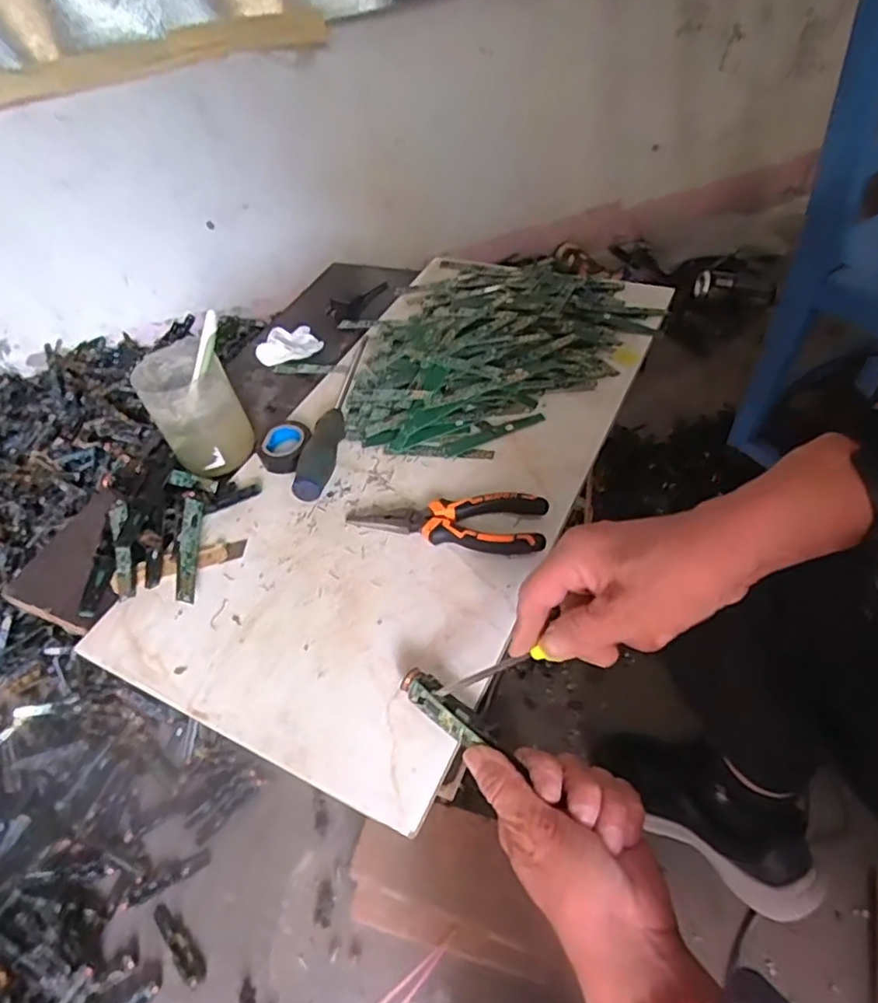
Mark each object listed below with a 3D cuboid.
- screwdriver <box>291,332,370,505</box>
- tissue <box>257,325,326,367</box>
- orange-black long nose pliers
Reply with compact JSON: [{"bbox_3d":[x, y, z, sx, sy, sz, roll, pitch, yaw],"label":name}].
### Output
[{"bbox_3d":[-0.097,-0.093,0.607,0.025,0.029,0.239,0,47,11],"label":"screwdriver"},{"bbox_3d":[-0.175,-0.180,0.719,0.071,0.025,0.052,-27,48,-14],"label":"tissue"},{"bbox_3d":[0.005,0.018,0.504,0.159,0.023,0.052,-1,47,10],"label":"orange-black long nose pliers"}]

